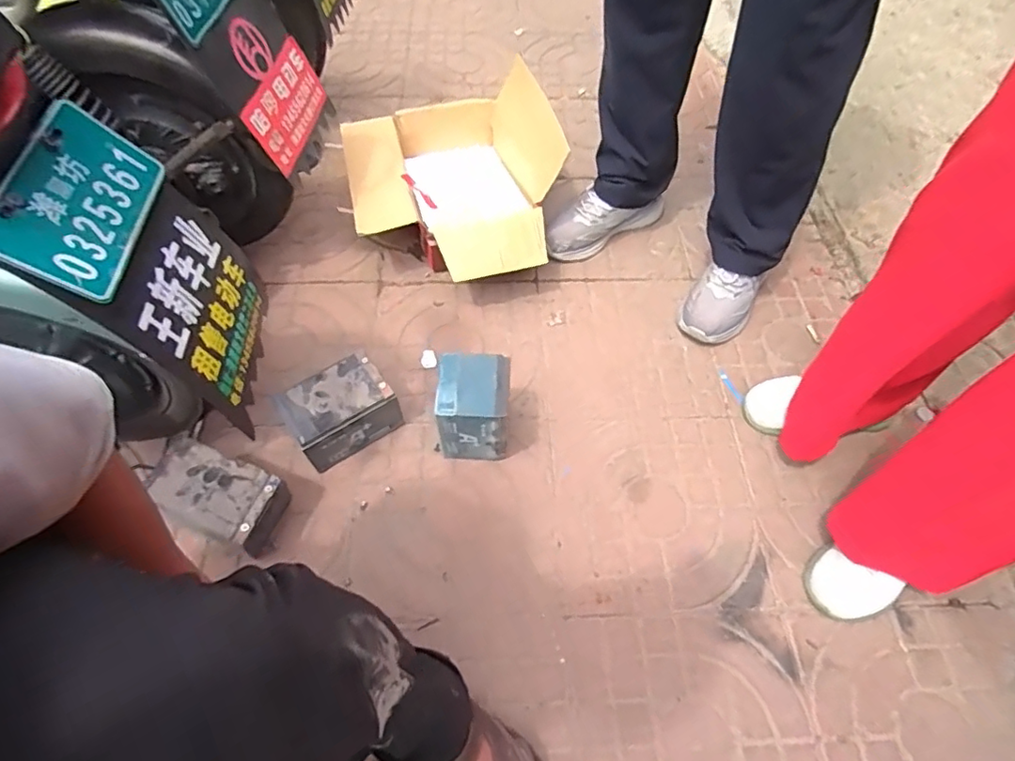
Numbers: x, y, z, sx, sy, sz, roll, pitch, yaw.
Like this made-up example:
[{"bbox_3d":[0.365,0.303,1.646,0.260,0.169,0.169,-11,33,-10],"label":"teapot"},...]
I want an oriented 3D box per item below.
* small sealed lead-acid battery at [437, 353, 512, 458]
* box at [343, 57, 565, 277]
[{"bbox_3d":[-0.050,0.044,0.829,0.103,0.158,0.103,3,59,1],"label":"small sealed lead-acid battery"},{"bbox_3d":[-0.100,-0.362,1.063,0.374,0.186,0.440,-13,60,-9],"label":"box"}]

